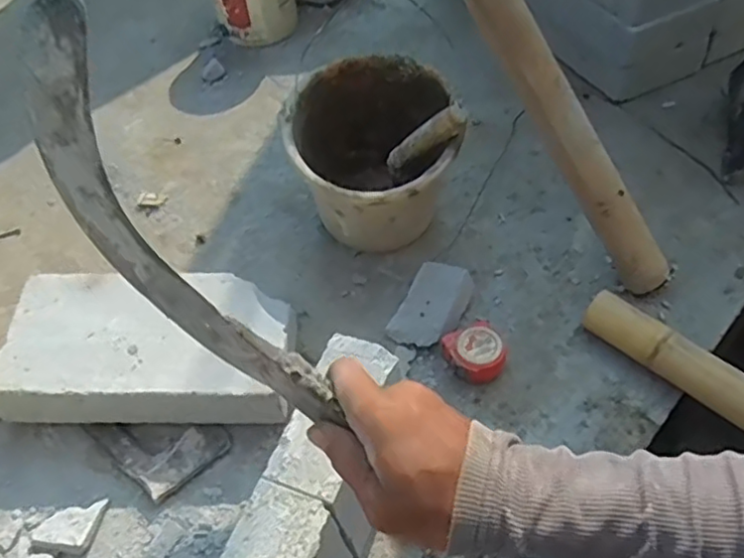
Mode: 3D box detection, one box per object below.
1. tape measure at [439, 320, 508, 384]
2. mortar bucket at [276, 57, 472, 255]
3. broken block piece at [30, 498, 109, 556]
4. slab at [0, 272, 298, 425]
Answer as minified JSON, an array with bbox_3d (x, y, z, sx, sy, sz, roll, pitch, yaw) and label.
[{"bbox_3d":[0.143,0.095,0.856,0.079,0.038,0.078,-3,52,4],"label":"tape measure"},{"bbox_3d":[0.006,-0.173,0.972,0.240,0.212,0.290,-9,52,-1],"label":"mortar bucket"},{"bbox_3d":[-0.364,0.293,0.759,0.078,0.023,0.062,1,52,6],"label":"broken block piece"},{"bbox_3d":[-0.294,0.093,0.870,0.384,0.094,0.210,0,52,5],"label":"slab"}]

